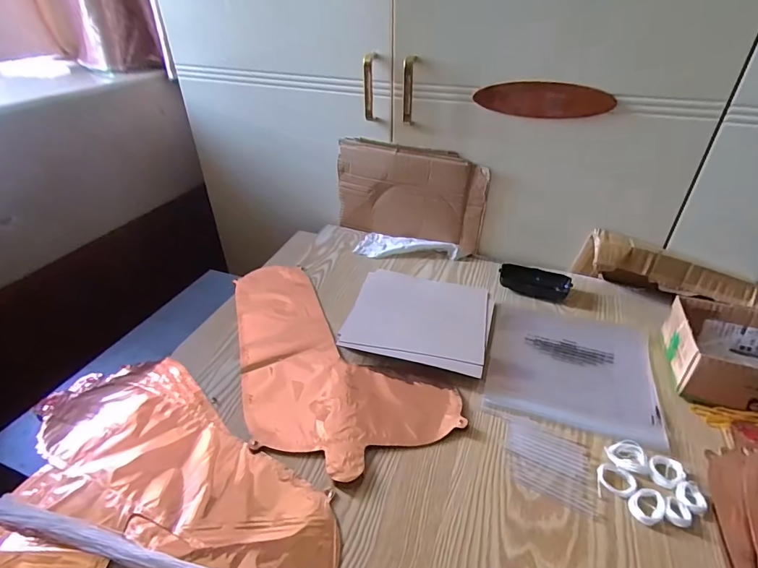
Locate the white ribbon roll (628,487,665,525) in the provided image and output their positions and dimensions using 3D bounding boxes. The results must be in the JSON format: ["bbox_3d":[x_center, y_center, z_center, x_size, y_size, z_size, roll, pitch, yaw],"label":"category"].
[{"bbox_3d":[0.258,0.212,0.406,0.035,0.007,0.028,-25,43,-29],"label":"white ribbon roll"}]

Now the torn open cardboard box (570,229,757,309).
[{"bbox_3d":[0.446,-0.017,0.652,0.251,0.079,0.061,12,38,17],"label":"torn open cardboard box"}]

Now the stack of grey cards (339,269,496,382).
[{"bbox_3d":[0.061,0.047,0.617,0.193,0.026,0.170,11,38,15],"label":"stack of grey cards"}]

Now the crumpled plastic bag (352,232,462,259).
[{"bbox_3d":[0.053,-0.073,0.800,0.189,0.020,0.083,7,37,10],"label":"crumpled plastic bag"}]

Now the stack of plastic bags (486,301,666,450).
[{"bbox_3d":[0.249,0.107,0.557,0.199,0.011,0.201,12,38,16],"label":"stack of plastic bags"}]

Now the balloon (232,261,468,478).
[{"bbox_3d":[-0.099,0.087,0.581,0.211,0.009,0.404,-21,41,-26],"label":"balloon"}]

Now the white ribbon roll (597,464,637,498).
[{"bbox_3d":[0.239,0.199,0.425,0.035,0.006,0.038,0,36,0],"label":"white ribbon roll"}]

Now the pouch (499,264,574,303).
[{"bbox_3d":[0.253,-0.005,0.689,0.107,0.026,0.052,13,38,17],"label":"pouch"}]

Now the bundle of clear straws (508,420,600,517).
[{"bbox_3d":[0.181,0.188,0.446,0.091,0.004,0.075,16,39,22],"label":"bundle of clear straws"}]

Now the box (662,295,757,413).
[{"bbox_3d":[0.459,0.091,0.513,0.178,0.068,0.138,13,38,17],"label":"box"}]

